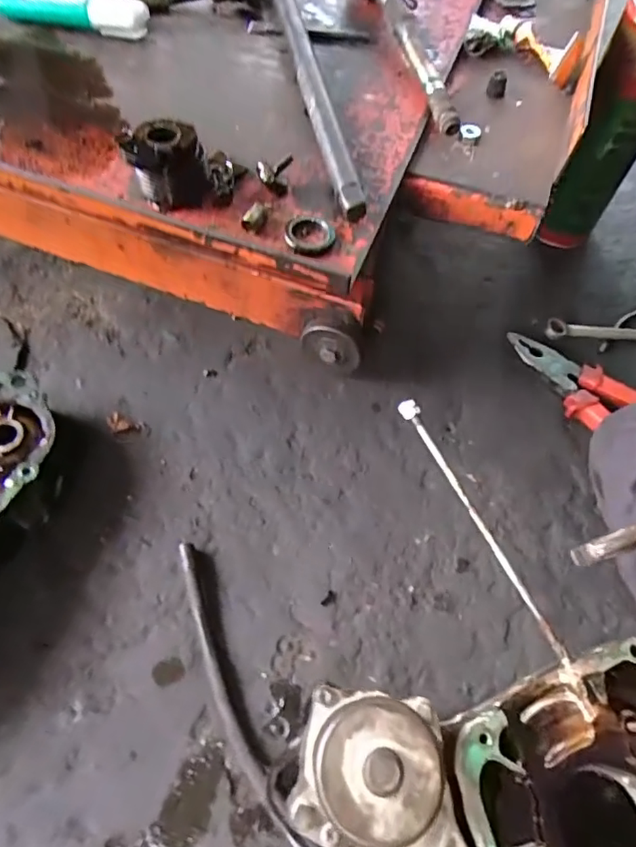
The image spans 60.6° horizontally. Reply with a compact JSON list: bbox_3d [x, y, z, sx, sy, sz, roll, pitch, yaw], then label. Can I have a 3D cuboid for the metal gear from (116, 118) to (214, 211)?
[{"bbox_3d":[-0.079,-0.137,0.288,0.039,0.033,0.027,-7,60,-7],"label":"metal gear"}]

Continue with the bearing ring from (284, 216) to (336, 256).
[{"bbox_3d":[-0.004,-0.102,0.292,0.025,0.006,0.028,15,60,5],"label":"bearing ring"}]

